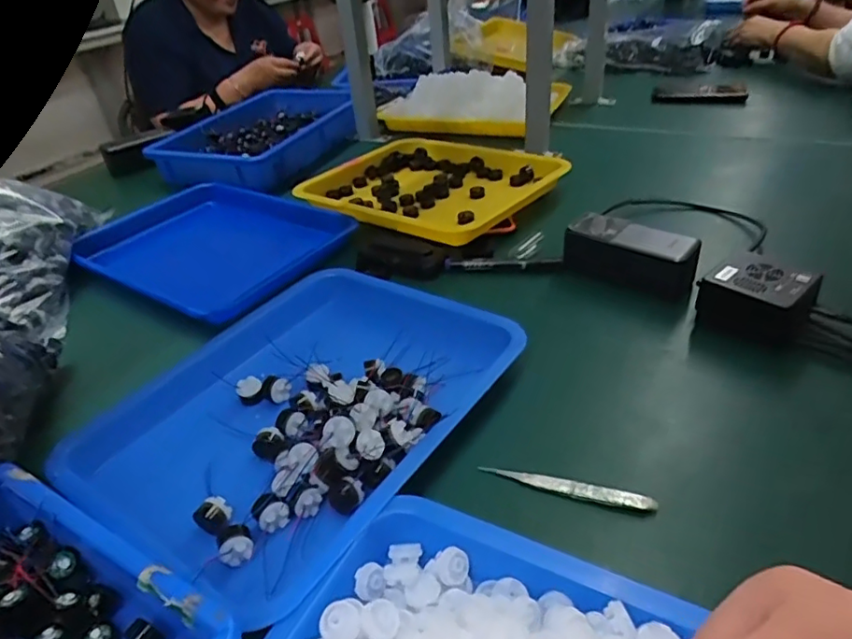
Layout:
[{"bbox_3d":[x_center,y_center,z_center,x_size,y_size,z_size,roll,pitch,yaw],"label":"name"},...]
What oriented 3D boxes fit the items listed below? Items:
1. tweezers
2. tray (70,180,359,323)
[{"bbox_3d":[0.097,0.116,0.402,0.117,0.007,0.012,7,38,18],"label":"tweezers"},{"bbox_3d":[-0.268,-0.096,0.731,0.295,0.050,0.246,21,44,33],"label":"tray"}]

